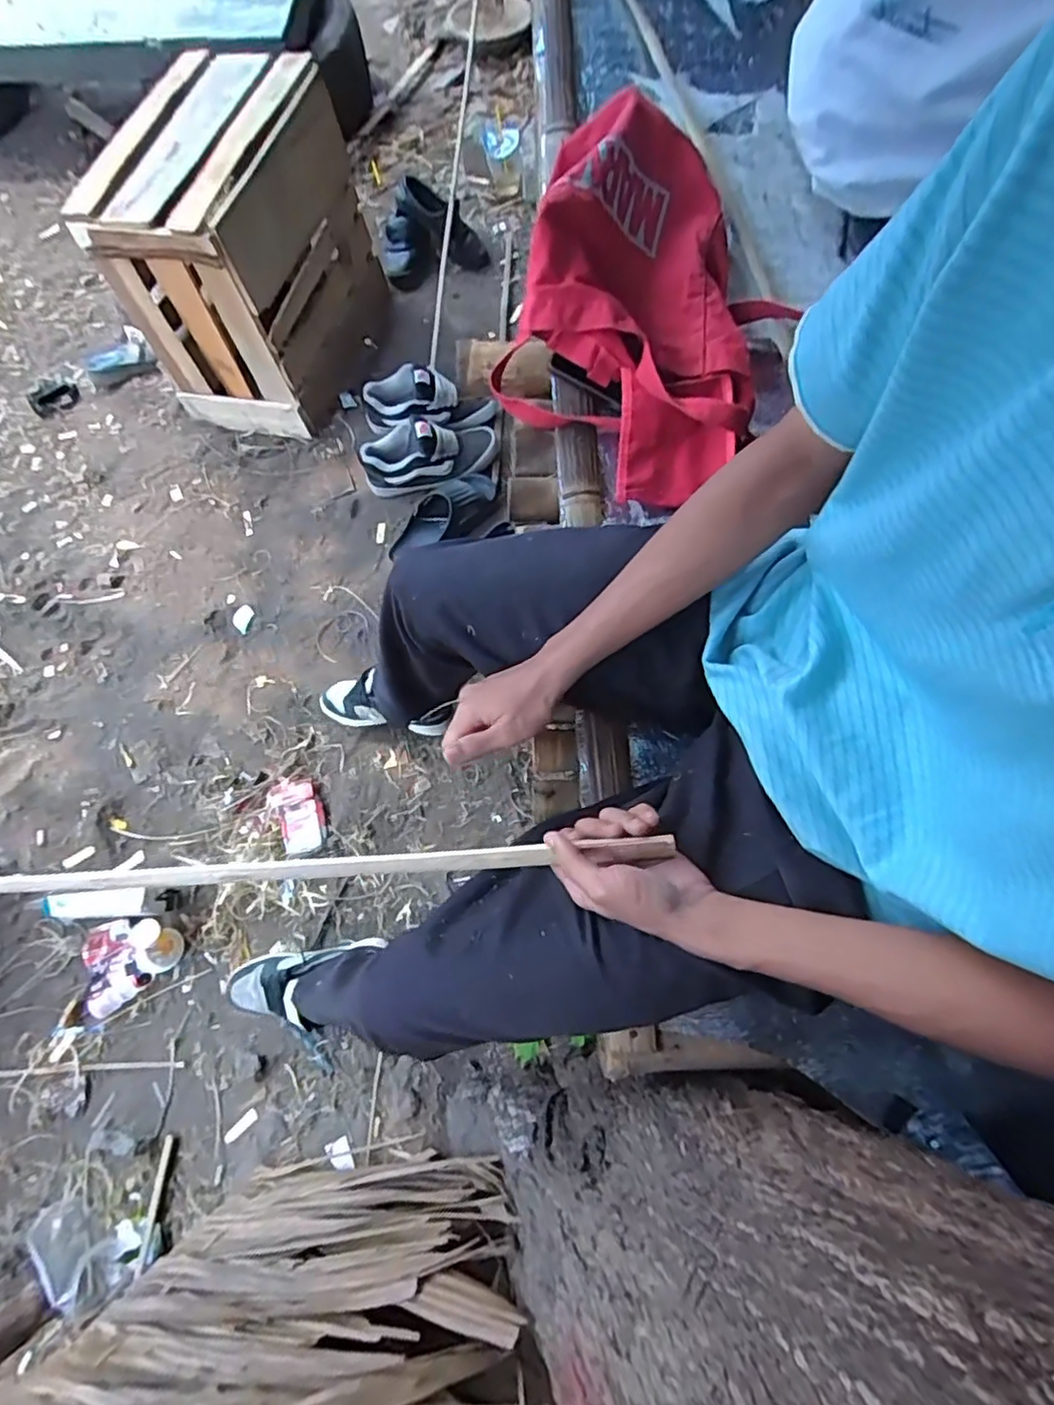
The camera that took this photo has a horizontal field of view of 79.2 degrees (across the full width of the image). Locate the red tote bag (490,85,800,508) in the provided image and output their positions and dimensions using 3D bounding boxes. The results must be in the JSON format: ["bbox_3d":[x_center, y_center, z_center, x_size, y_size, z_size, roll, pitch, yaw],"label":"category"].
[{"bbox_3d":[0.137,-0.451,0.695,0.279,0.123,0.438,15,73,5],"label":"red tote bag"}]

